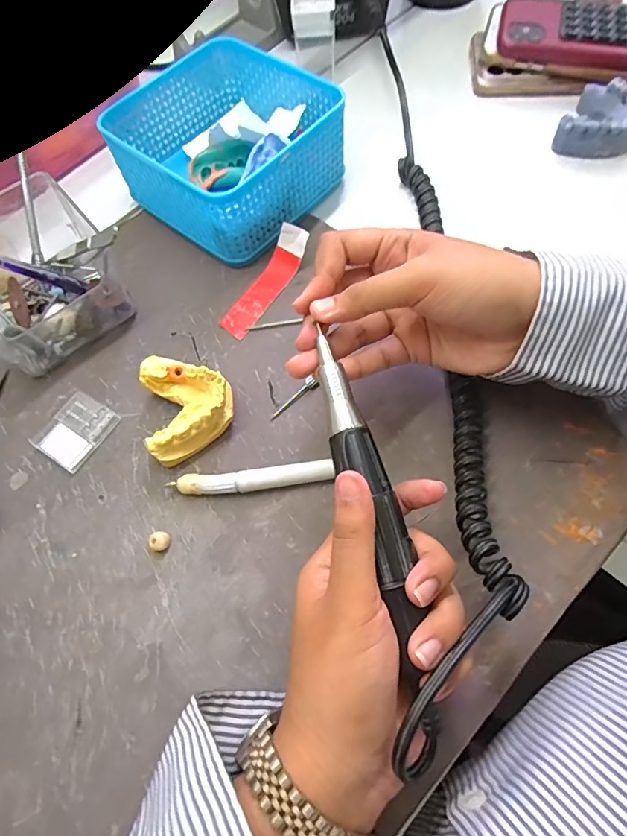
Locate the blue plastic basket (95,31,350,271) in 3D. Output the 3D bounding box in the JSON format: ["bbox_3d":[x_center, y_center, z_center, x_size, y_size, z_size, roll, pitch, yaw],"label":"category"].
[{"bbox_3d":[-0.061,-0.197,0.358,0.132,0.059,0.132,37,74,17],"label":"blue plastic basket"}]

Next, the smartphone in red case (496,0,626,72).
[{"bbox_3d":[0.228,-0.311,0.392,0.148,0.011,0.066,13,77,9],"label":"smartphone in red case"}]

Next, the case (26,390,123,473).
[{"bbox_3d":[-0.147,0.008,0.303,0.034,0.007,0.043,32,72,15],"label":"case"}]

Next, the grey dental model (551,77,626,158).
[{"bbox_3d":[0.222,-0.227,0.372,0.052,0.023,0.062,29,71,14],"label":"grey dental model"}]

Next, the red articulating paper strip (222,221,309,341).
[{"bbox_3d":[-0.034,-0.094,0.331,0.021,0.024,0.082,32,72,15],"label":"red articulating paper strip"}]

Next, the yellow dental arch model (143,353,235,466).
[{"bbox_3d":[-0.081,-0.008,0.295,0.056,0.026,0.061,-1,67,2],"label":"yellow dental arch model"}]

